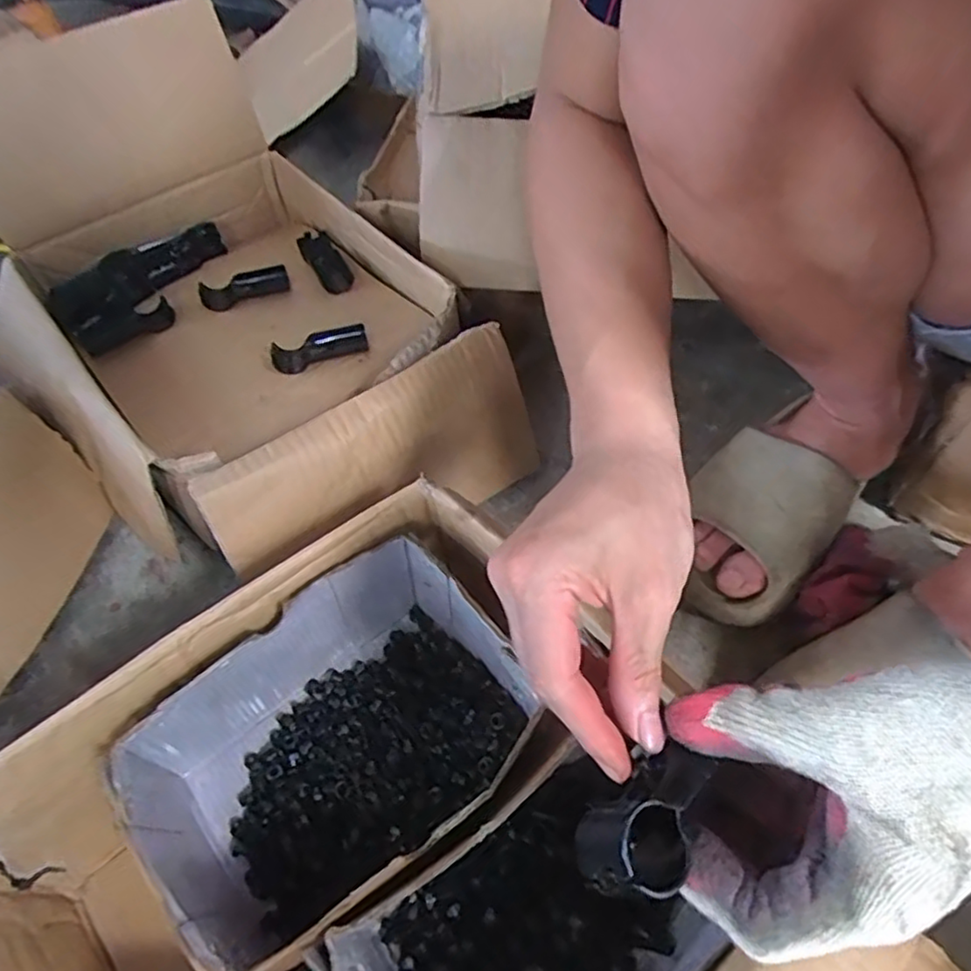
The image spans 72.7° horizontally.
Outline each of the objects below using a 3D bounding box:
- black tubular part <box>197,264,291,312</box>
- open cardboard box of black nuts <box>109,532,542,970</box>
[{"bbox_3d":[-0.232,-0.190,0.636,0.084,0.014,0.037,-19,54,-11],"label":"black tubular part"},{"bbox_3d":[-0.091,0.159,0.390,0.221,0.103,0.157,-31,57,-20],"label":"open cardboard box of black nuts"}]

